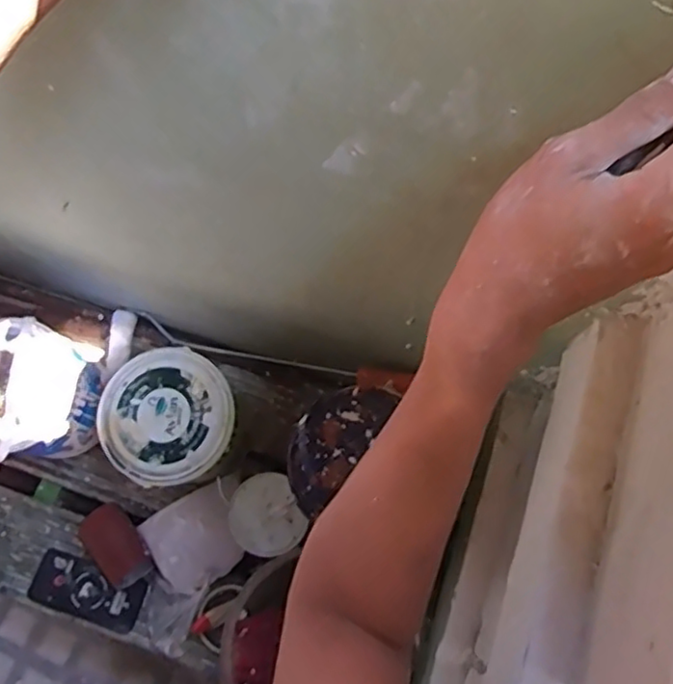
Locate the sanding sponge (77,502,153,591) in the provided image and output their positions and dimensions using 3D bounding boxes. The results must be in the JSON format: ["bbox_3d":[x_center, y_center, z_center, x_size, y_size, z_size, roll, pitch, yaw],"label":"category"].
[{"bbox_3d":[-0.332,0.304,0.966,0.080,0.058,0.117,-29,74,-10],"label":"sanding sponge"}]

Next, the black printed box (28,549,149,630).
[{"bbox_3d":[-0.365,0.366,0.952,0.165,0.014,0.070,17,72,5],"label":"black printed box"}]

